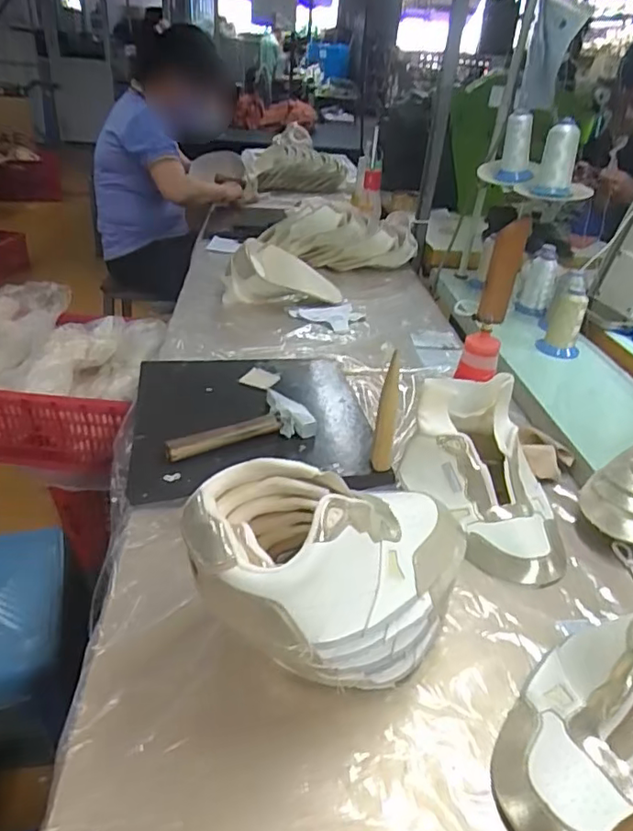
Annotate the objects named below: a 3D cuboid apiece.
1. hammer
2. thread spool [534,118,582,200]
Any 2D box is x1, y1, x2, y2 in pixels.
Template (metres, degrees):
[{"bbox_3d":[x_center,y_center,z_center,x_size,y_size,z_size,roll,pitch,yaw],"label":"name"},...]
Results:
[{"bbox_3d":[-0.103,0.005,0.722,0.184,0.025,0.107,-11,35,-23],"label":"hammer"},{"bbox_3d":[0.397,-0.420,0.939,0.054,0.110,0.053,15,34,17],"label":"thread spool"}]

